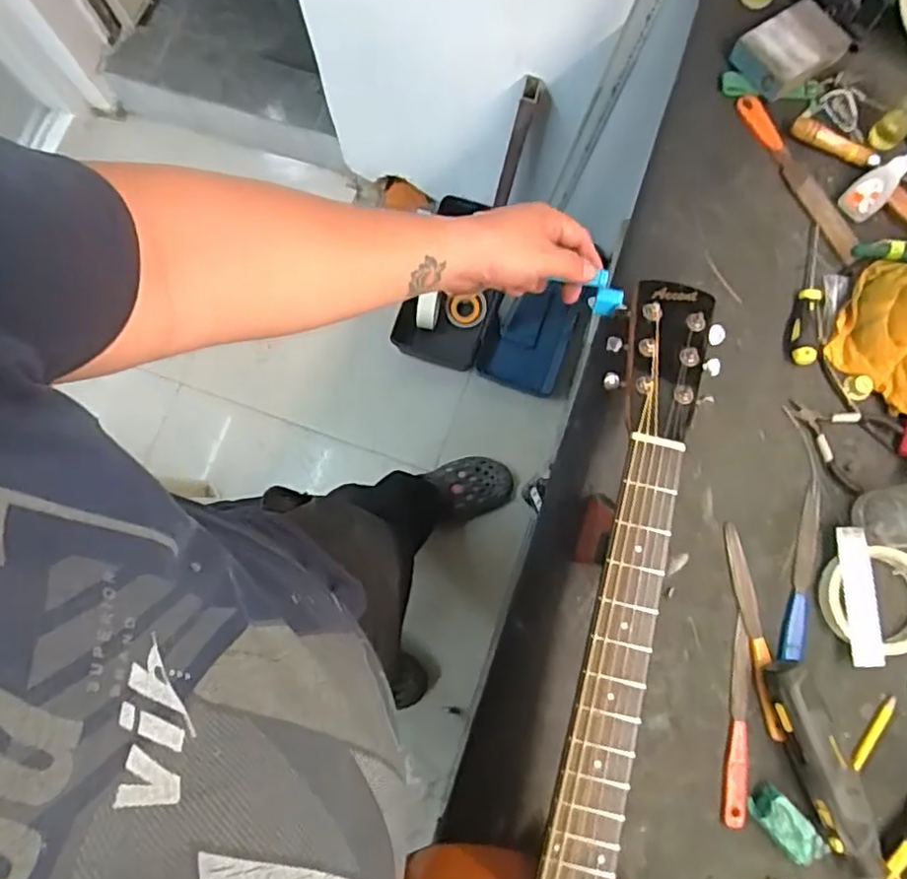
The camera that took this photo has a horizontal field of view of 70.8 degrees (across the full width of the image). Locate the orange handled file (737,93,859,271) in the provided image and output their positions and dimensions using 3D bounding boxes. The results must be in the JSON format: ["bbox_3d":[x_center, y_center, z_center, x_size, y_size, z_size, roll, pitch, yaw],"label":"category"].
[{"bbox_3d":[0.359,-0.273,0.659,0.028,0.011,0.205,-25,79,-4],"label":"orange handled file"}]

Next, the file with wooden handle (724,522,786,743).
[{"bbox_3d":[0.273,0.173,0.579,0.021,0.017,0.186,-8,79,0],"label":"file with wooden handle"}]

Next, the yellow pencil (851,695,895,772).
[{"bbox_3d":[0.368,0.256,0.558,0.009,0.009,0.072,38,82,8],"label":"yellow pencil"}]

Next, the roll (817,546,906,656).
[{"bbox_3d":[0.383,0.144,0.571,0.101,0.016,0.091,-7,79,0],"label":"roll"}]

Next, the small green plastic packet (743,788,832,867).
[{"bbox_3d":[0.282,0.327,0.538,0.032,0.023,0.061,-41,80,-6],"label":"small green plastic packet"}]

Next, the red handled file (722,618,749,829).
[{"bbox_3d":[0.253,0.251,0.569,0.019,0.013,0.175,6,79,3],"label":"red handled file"}]

